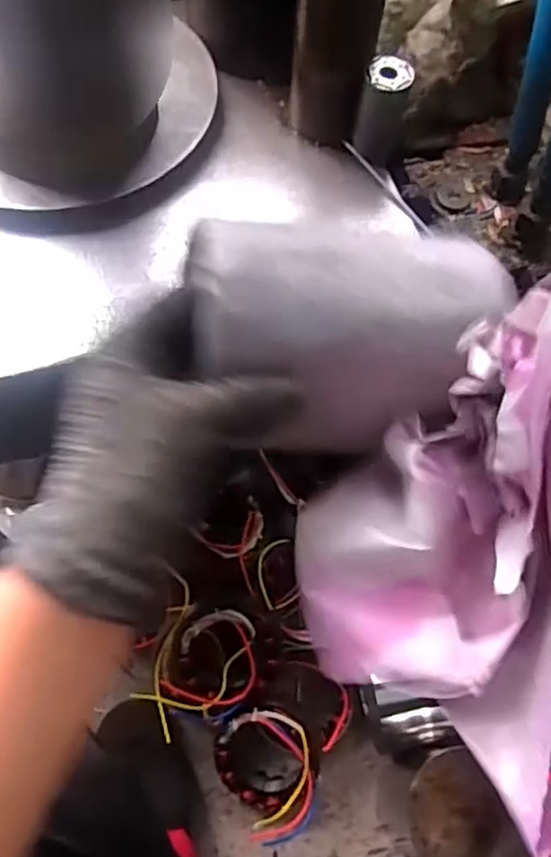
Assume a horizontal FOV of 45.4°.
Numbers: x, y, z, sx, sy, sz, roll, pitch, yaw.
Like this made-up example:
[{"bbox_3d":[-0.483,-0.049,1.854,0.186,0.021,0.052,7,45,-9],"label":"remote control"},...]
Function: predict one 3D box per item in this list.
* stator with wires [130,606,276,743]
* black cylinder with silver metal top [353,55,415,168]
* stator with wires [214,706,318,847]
[{"bbox_3d":[-0.078,0.254,0.692,0.109,0.067,0.137,38,69,14],"label":"stator with wires"},{"bbox_3d":[0.085,-0.253,0.530,0.035,0.075,0.033,16,65,5],"label":"black cylinder with silver metal top"},{"bbox_3d":[-0.003,0.369,0.712,0.106,0.095,0.126,-21,67,-12],"label":"stator with wires"}]

